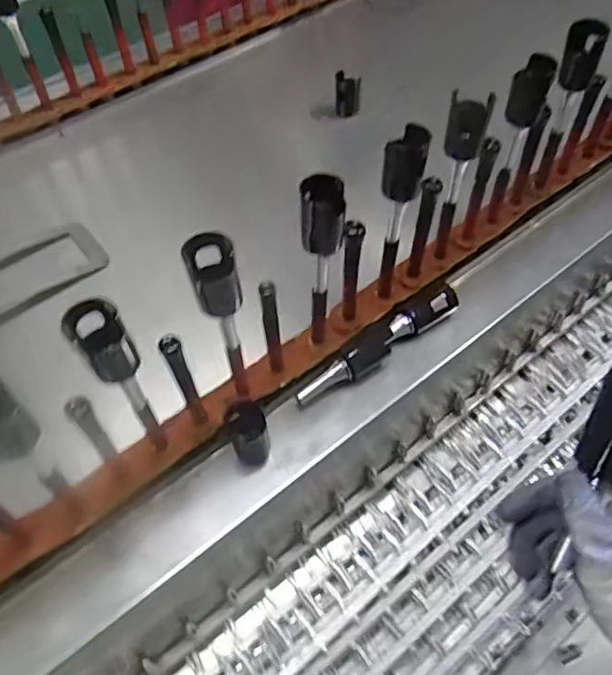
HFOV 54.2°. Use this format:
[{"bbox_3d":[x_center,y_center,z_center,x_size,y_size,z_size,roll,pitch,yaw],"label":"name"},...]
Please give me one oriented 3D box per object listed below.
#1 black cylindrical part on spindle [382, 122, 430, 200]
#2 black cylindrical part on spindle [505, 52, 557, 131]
[{"bbox_3d":[0.098,-0.172,0.594,0.041,0.073,0.029,6,52,9],"label":"black cylindrical part on spindle"},{"bbox_3d":[0.250,-0.276,0.667,0.041,0.082,0.033,14,54,15],"label":"black cylindrical part on spindle"}]

